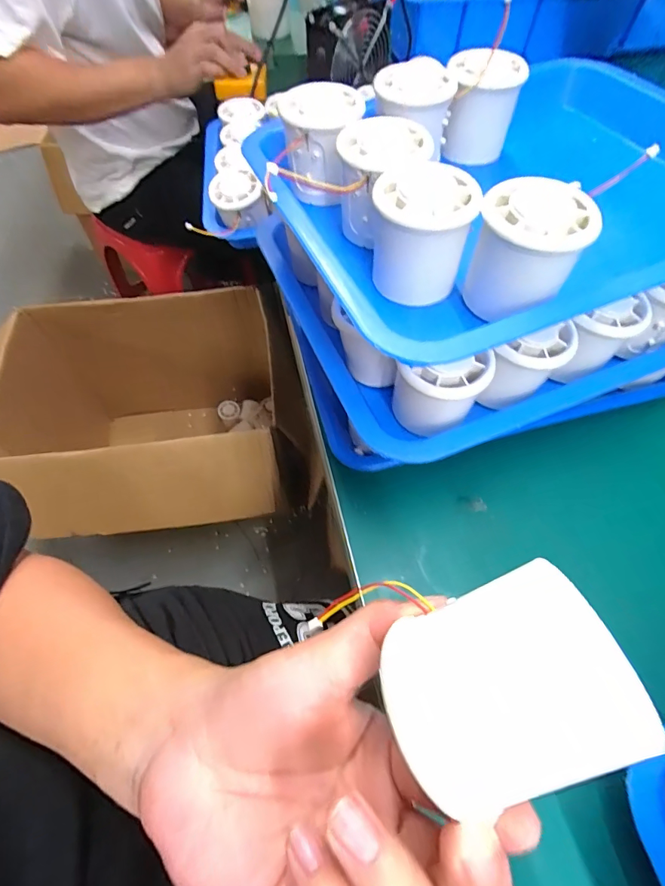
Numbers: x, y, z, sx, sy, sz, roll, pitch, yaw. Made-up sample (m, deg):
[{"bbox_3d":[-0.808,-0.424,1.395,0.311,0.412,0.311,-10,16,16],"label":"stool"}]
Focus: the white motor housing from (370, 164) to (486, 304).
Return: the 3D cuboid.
[{"bbox_3d":[0.050,-0.118,0.252,0.053,0.057,0.059,11,61,6],"label":"white motor housing"}]

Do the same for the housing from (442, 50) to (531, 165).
[{"bbox_3d":[0.110,-0.256,0.330,0.056,0.062,0.044,15,61,8],"label":"housing"}]

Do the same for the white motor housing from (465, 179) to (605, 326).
[{"bbox_3d":[0.105,-0.105,0.237,0.053,0.051,0.058,24,63,13],"label":"white motor housing"}]

